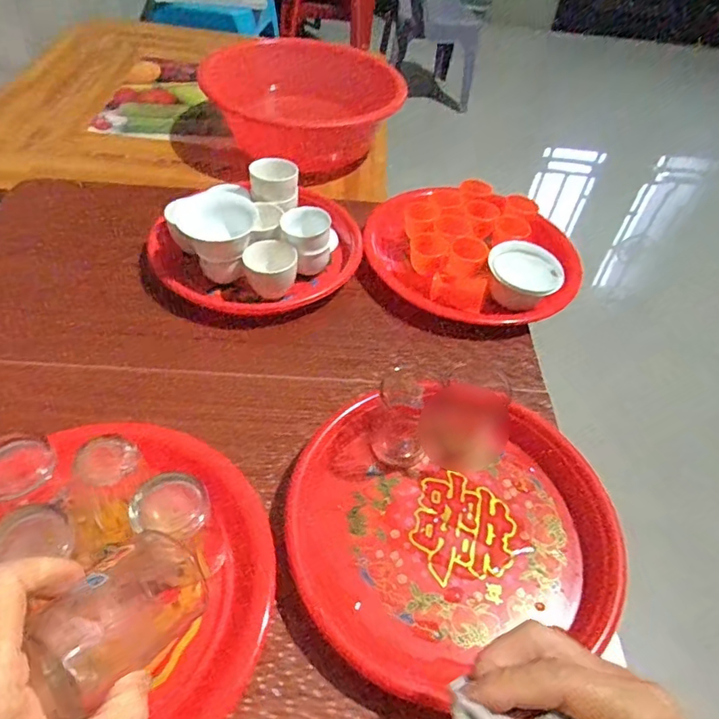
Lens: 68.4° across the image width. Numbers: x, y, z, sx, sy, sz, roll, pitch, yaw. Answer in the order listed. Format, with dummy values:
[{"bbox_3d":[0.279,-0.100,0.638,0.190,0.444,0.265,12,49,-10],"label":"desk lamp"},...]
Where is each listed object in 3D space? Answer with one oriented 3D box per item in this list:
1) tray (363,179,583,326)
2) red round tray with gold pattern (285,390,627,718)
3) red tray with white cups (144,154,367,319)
[{"bbox_3d":[0.133,-0.131,0.635,0.259,0.059,0.198,20,51,11],"label":"tray"},{"bbox_3d":[0.071,0.125,0.424,0.246,0.029,0.228,3,50,-4],"label":"red round tray with gold pattern"},{"bbox_3d":[-0.119,-0.143,0.619,0.238,0.097,0.183,0,50,-6],"label":"red tray with white cups"}]

